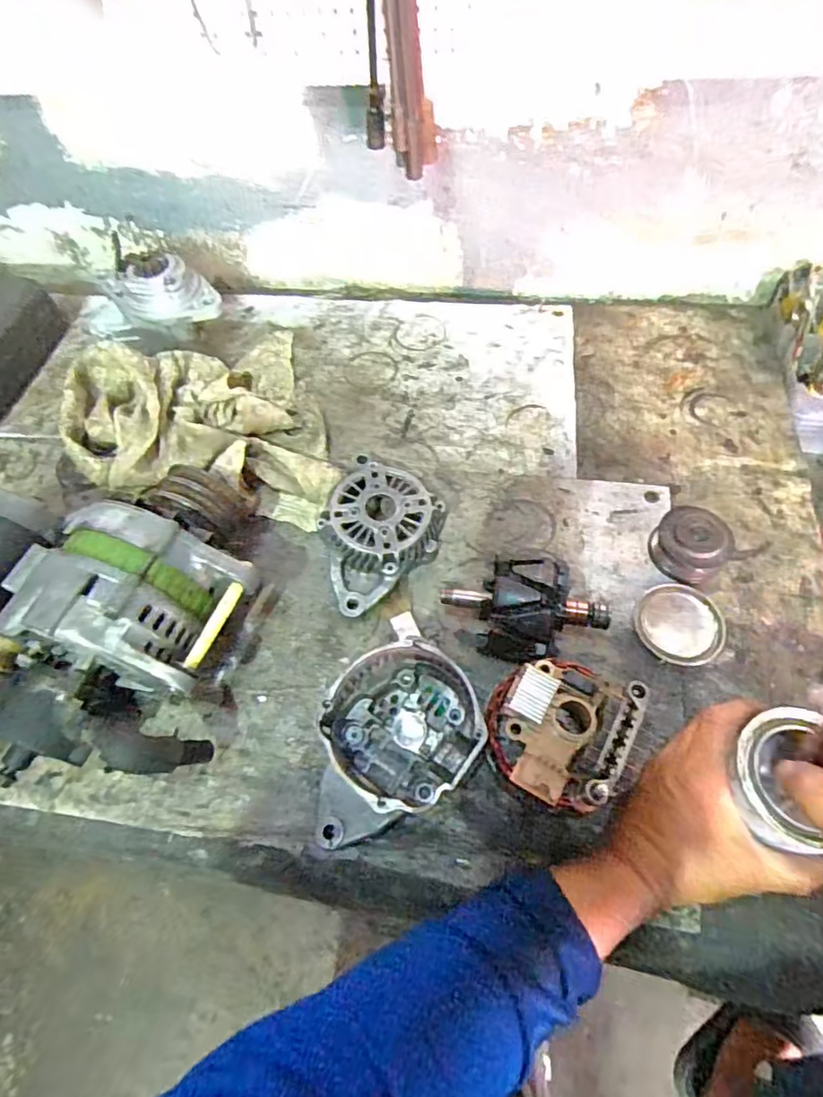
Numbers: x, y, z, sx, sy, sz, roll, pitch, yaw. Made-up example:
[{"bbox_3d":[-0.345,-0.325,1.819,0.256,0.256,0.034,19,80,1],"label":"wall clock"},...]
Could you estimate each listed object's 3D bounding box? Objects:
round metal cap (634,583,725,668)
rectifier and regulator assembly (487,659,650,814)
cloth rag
[{"bbox_3d":[0.246,0.069,0.523,0.076,0.011,0.073,-2,58,3],"label":"round metal cap"},{"bbox_3d":[0.103,0.129,0.408,0.092,0.049,0.100,26,64,19],"label":"rectifier and regulator assembly"},{"bbox_3d":[-0.239,-0.138,0.648,0.267,0.064,0.313,-20,59,-8],"label":"cloth rag"}]

